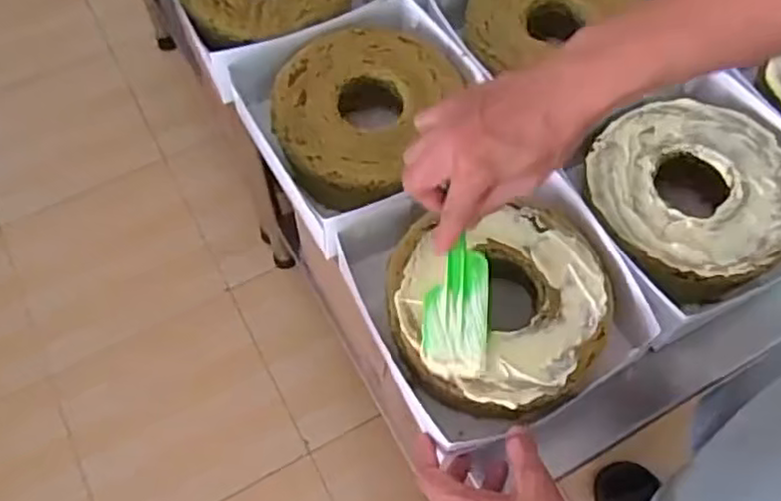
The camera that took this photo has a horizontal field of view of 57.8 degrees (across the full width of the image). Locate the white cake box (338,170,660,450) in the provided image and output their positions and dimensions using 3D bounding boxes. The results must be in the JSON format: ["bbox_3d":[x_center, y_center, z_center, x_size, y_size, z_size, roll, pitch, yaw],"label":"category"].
[{"bbox_3d":[0.087,0.038,0.595,0.206,0.102,0.206,-23,64,-12],"label":"white cake box"}]

